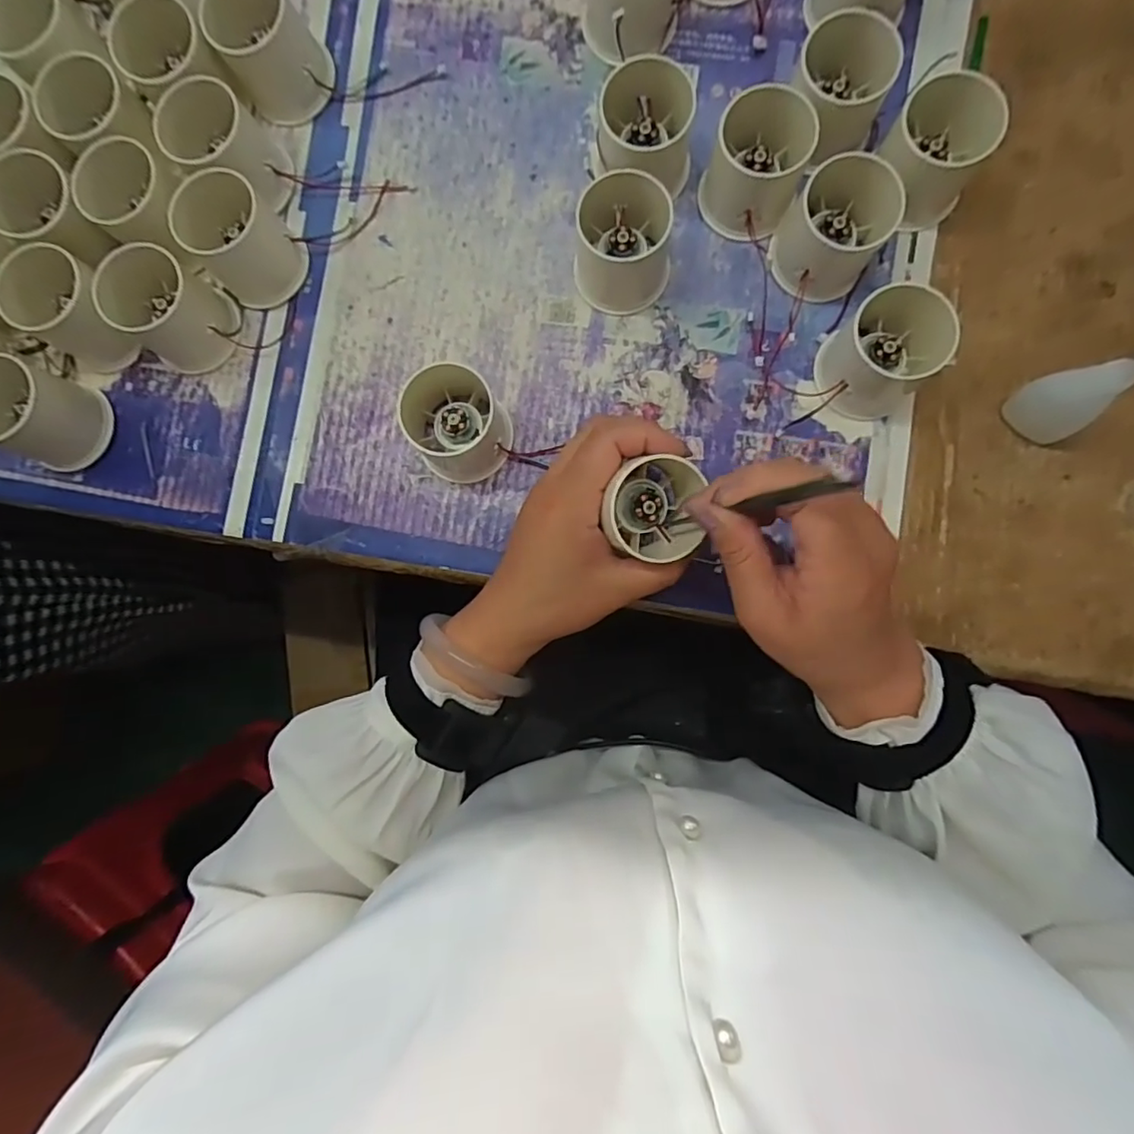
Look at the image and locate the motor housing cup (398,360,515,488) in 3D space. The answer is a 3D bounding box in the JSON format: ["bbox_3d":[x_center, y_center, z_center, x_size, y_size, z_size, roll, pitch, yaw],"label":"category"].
[{"bbox_3d":[-0.061,-0.080,0.330,0.053,0.054,0.056,0,87,4],"label":"motor housing cup"}]

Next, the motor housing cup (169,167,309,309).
[{"bbox_3d":[-0.191,-0.190,0.344,0.052,0.049,0.051,0,87,4],"label":"motor housing cup"}]

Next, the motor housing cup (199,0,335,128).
[{"bbox_3d":[-0.178,-0.312,0.346,0.056,0.046,0.067,-28,86,2],"label":"motor housing cup"}]

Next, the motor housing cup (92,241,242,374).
[{"bbox_3d":[-0.232,-0.150,0.343,0.051,0.048,0.053,0,87,4],"label":"motor housing cup"}]

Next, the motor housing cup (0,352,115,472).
[{"bbox_3d":[-0.311,-0.090,0.344,0.053,0.051,0.051,0,87,4],"label":"motor housing cup"}]

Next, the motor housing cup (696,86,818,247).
[{"bbox_3d":[0.107,-0.228,0.329,0.054,0.041,0.068,24,89,5],"label":"motor housing cup"}]

